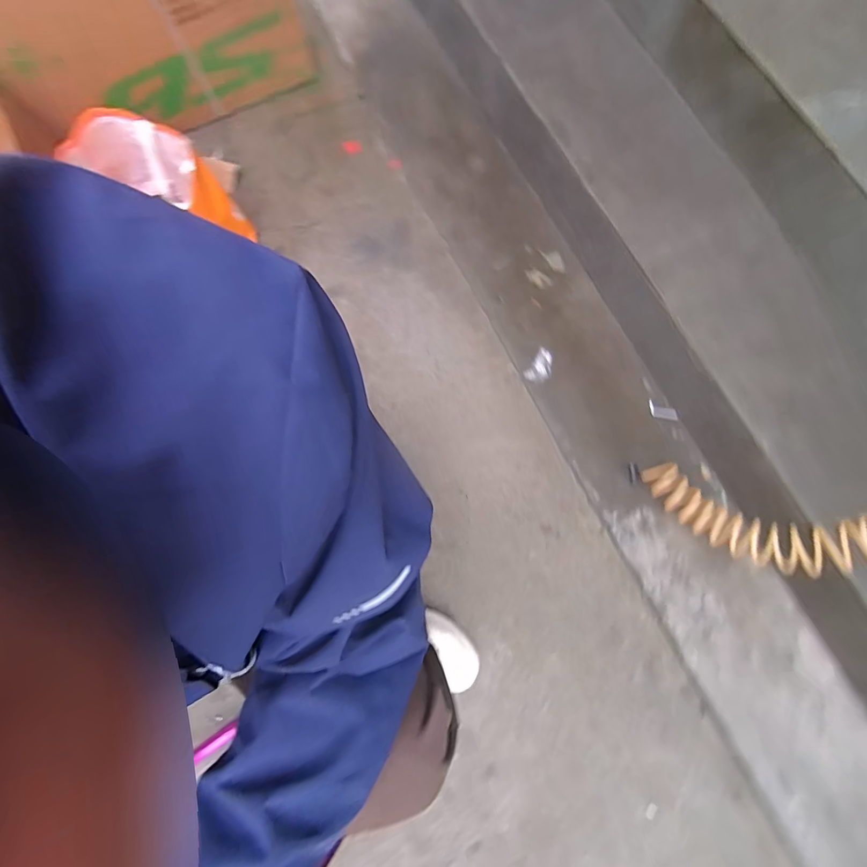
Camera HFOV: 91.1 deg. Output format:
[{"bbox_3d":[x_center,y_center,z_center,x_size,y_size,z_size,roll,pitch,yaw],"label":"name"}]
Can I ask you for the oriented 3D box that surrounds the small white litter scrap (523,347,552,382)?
[{"bbox_3d":[0.247,-0.150,0.974,0.052,0.010,0.088,37,80,9],"label":"small white litter scrap"}]

